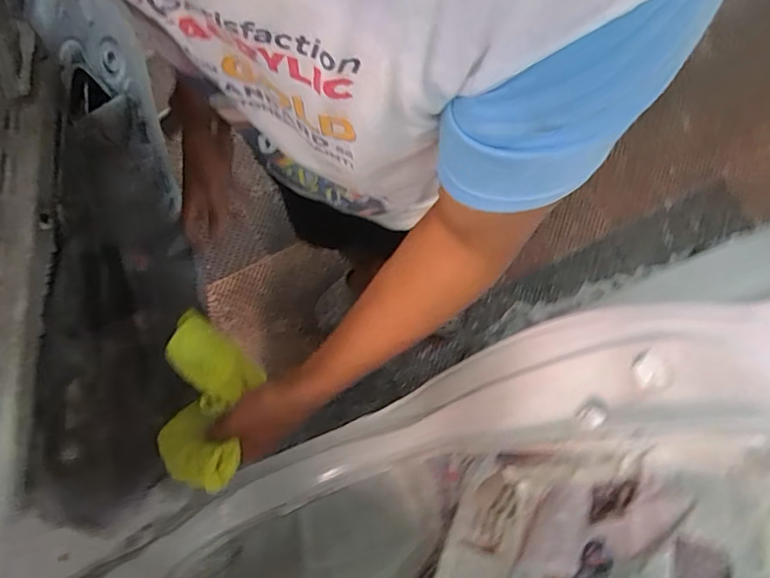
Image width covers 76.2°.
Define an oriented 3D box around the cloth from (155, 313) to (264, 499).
[{"bbox_3d":[-0.195,0.120,0.531,0.102,0.054,0.172,12,79,3],"label":"cloth"}]

